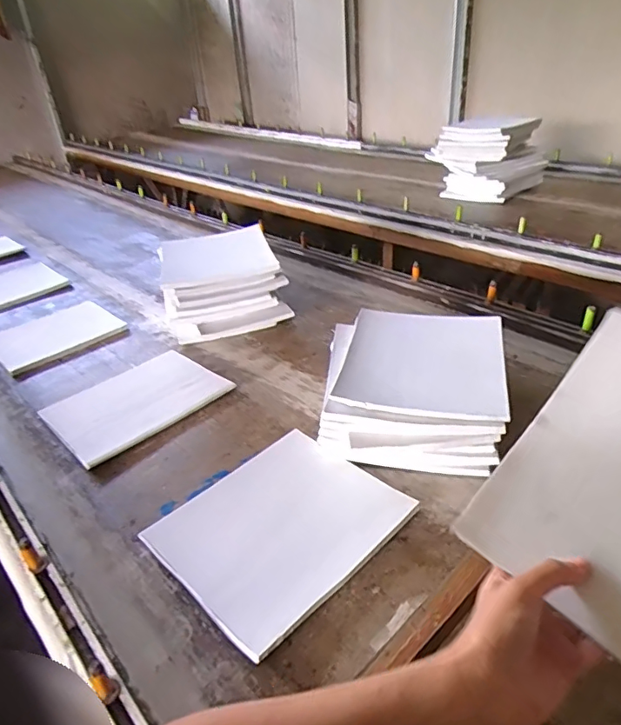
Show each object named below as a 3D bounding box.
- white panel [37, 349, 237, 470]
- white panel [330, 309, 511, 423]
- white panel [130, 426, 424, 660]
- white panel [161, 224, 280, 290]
[{"bbox_3d":[-0.304,0.063,0.895,0.263,0.019,0.210,-31,40,-32],"label":"white panel"},{"bbox_3d":[0.164,-0.007,0.758,0.224,0.016,0.247,5,38,15],"label":"white panel"},{"bbox_3d":[-0.040,0.198,0.643,0.255,0.011,0.226,-34,42,-31],"label":"white panel"},{"bbox_3d":[-0.190,-0.212,1.045,0.219,0.027,0.228,-12,38,-9],"label":"white panel"}]

